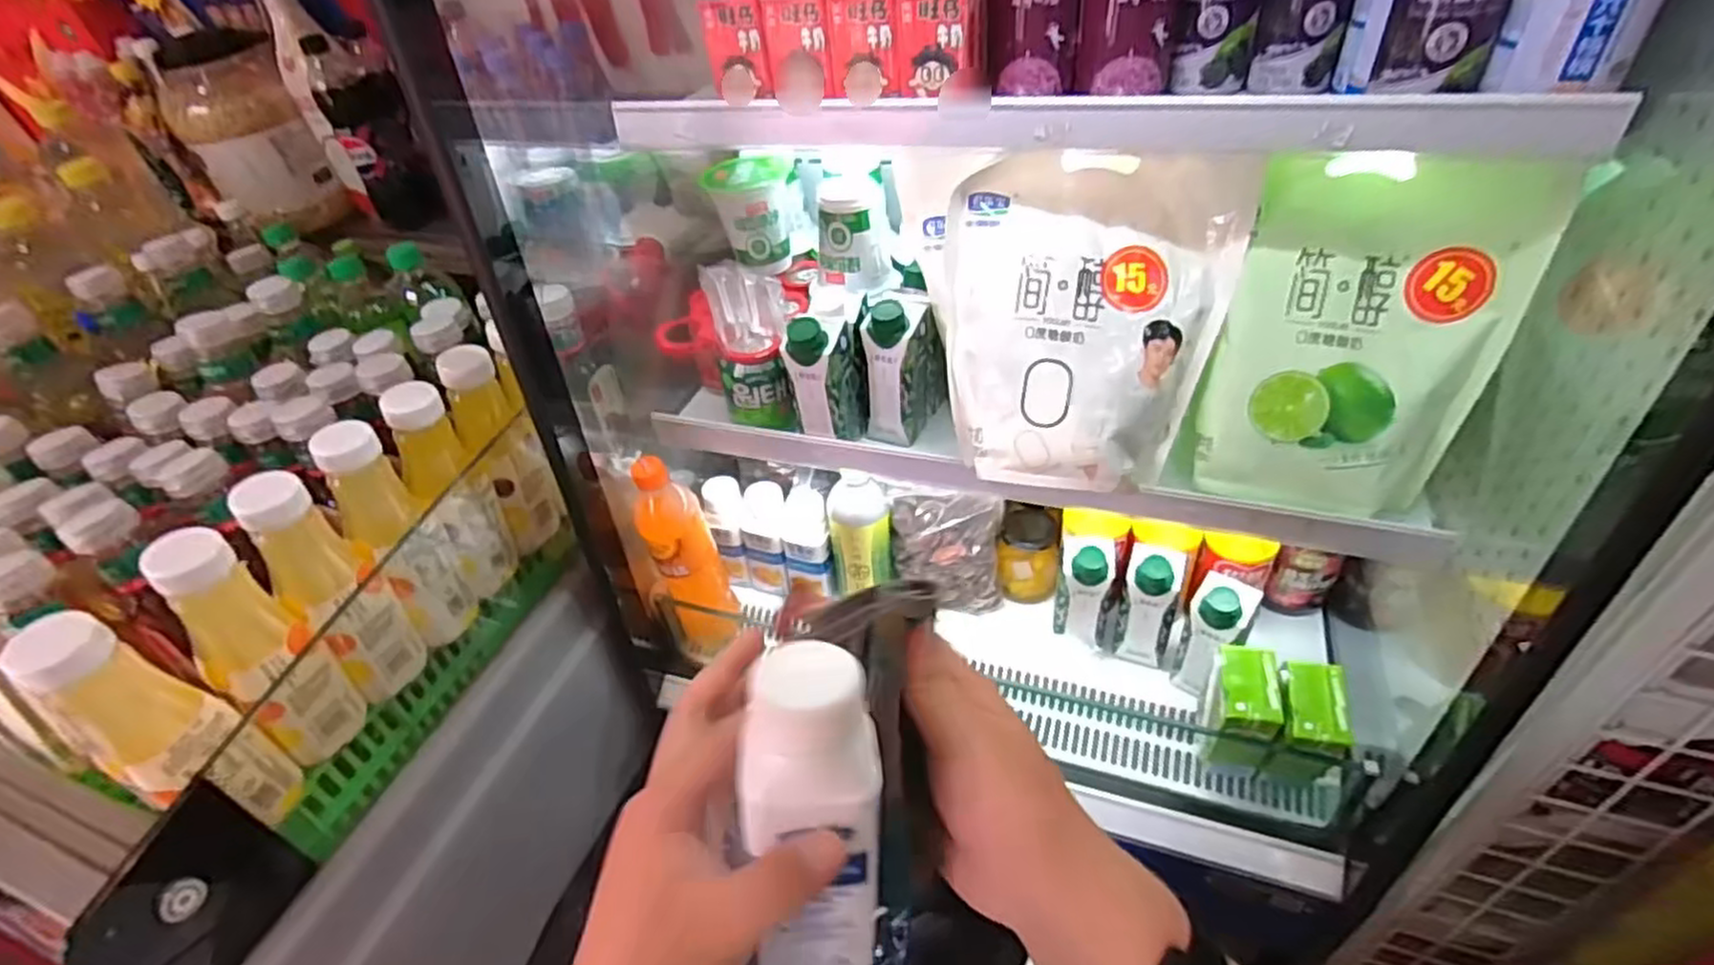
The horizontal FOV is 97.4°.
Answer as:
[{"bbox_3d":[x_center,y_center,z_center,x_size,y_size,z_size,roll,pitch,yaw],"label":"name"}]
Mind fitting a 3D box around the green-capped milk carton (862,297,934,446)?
[{"bbox_3d":[0.037,-0.103,0.671,0.045,0.131,0.058,11,44,20],"label":"green-capped milk carton"}]

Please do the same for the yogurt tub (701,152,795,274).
[{"bbox_3d":[-0.104,-0.268,0.758,0.077,0.096,0.080,-4,41,4],"label":"yogurt tub"}]

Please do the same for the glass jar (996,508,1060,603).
[{"bbox_3d":[0.189,0.082,0.839,0.062,0.078,0.068,-2,41,6],"label":"glass jar"}]

